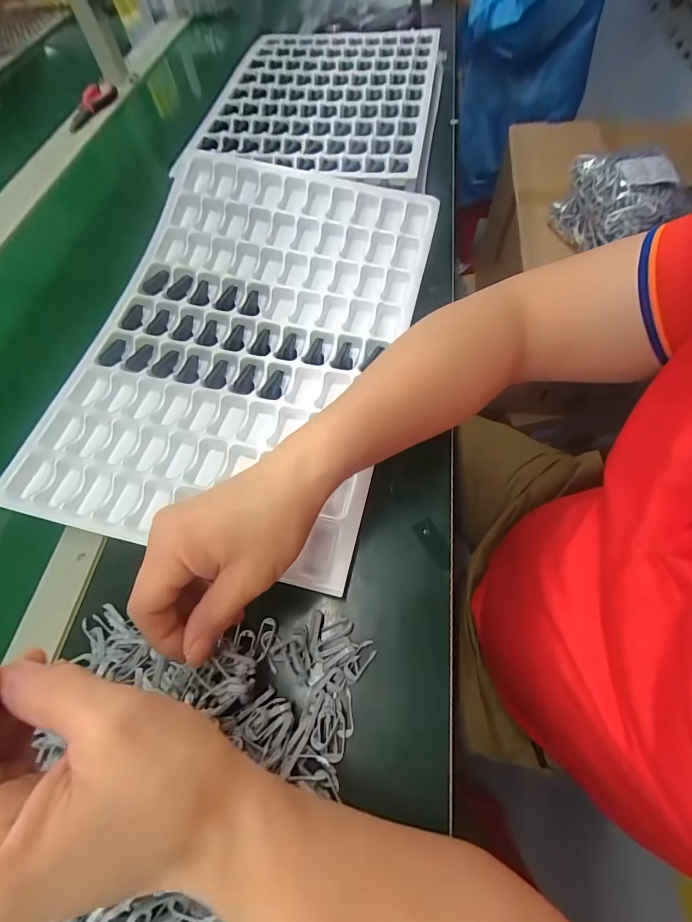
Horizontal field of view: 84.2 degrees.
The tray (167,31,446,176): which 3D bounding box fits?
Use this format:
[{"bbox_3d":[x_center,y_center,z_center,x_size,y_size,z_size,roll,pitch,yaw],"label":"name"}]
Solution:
[{"bbox_3d":[-0.043,-0.583,0.609,0.340,0.032,0.508,7,63,8],"label":"tray"}]

